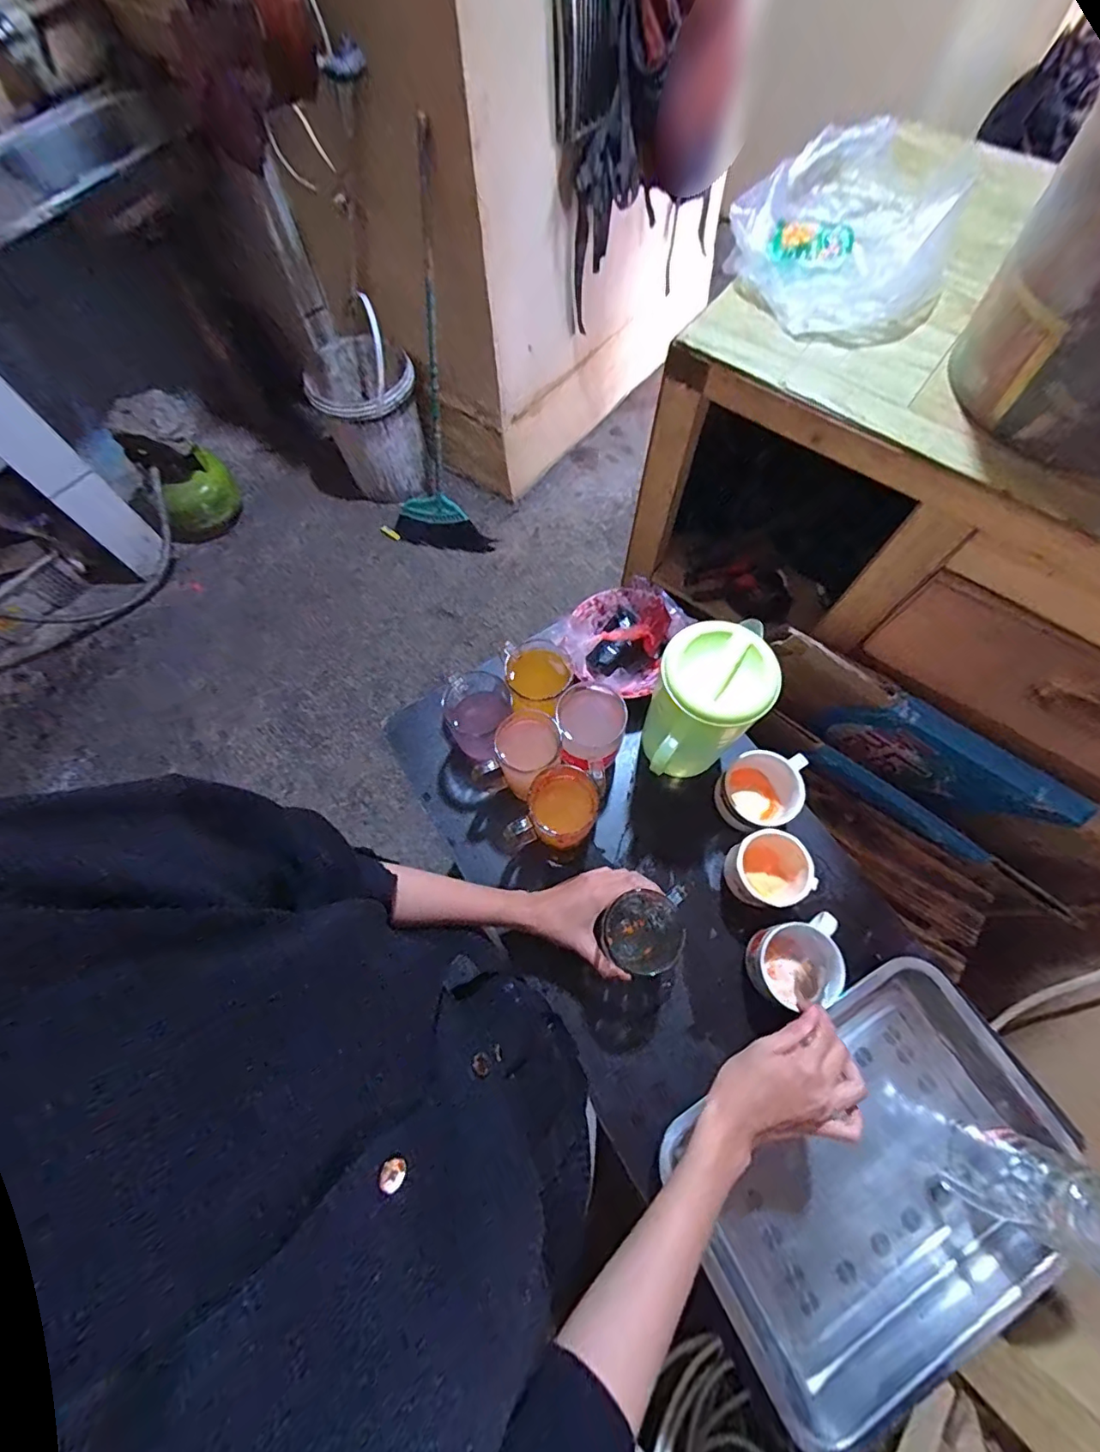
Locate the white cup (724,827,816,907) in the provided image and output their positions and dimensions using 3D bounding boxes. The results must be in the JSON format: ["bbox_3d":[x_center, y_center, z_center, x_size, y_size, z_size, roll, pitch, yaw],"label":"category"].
[{"bbox_3d":[0.240,0.157,0.583,0.077,0.062,0.074,-1,68,3],"label":"white cup"}]

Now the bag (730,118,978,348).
[{"bbox_3d":[0.322,-0.525,0.549,0.199,0.071,0.298,29,72,14],"label":"bag"}]

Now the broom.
[{"bbox_3d":[-0.292,-0.920,1.405,0.299,0.885,0.143,15,45,9],"label":"broom"}]

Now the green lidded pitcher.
[{"bbox_3d":[0.162,-0.015,0.577,0.110,0.175,0.115,-5,68,1],"label":"green lidded pitcher"}]

